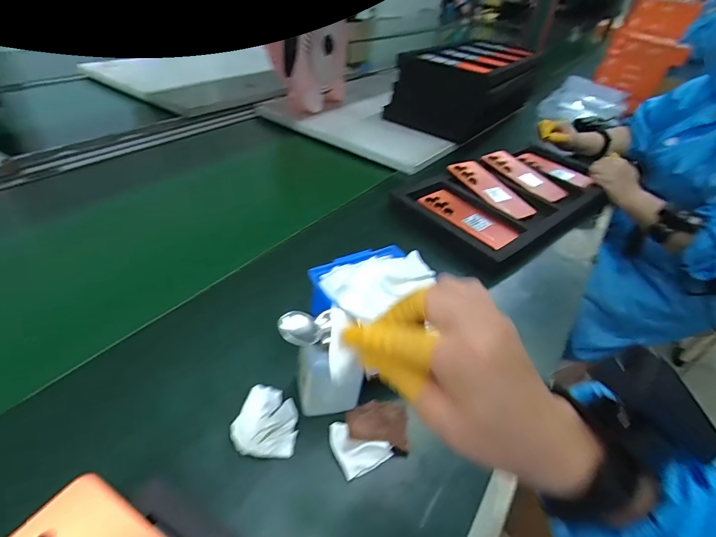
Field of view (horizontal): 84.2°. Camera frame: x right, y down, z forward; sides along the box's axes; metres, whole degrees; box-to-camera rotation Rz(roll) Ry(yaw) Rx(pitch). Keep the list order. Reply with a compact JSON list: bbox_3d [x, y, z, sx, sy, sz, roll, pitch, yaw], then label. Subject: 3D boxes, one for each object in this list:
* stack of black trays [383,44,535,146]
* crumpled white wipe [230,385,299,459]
[{"bbox_3d":[0.296,-0.488,1.062,0.221,0.154,0.478,28,42,24],"label":"stack of black trays"},{"bbox_3d":[-0.081,0.138,0.358,0.053,0.021,0.063,6,38,-2],"label":"crumpled white wipe"}]

